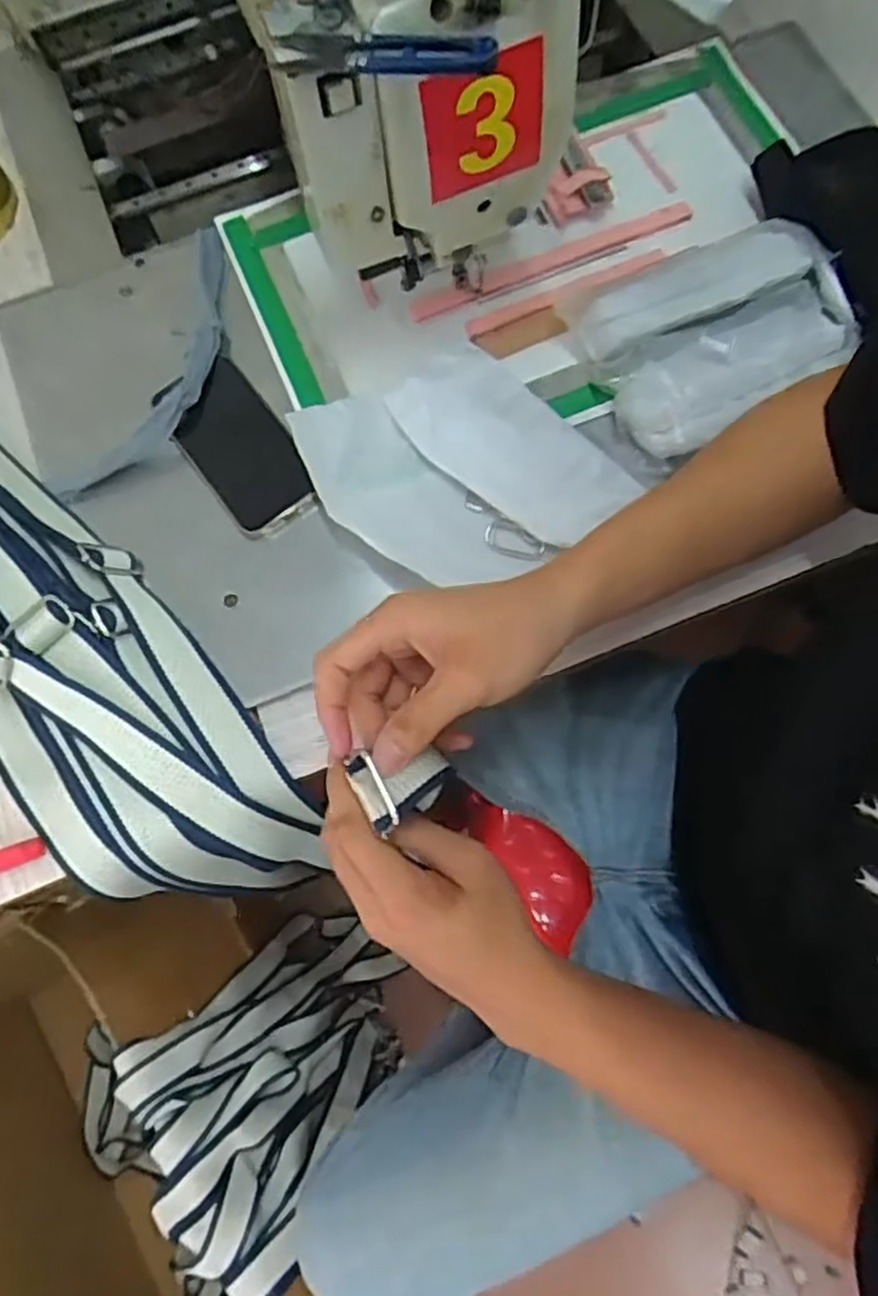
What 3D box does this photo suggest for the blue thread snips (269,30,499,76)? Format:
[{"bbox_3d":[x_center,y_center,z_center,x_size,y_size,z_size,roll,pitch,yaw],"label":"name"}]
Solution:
[{"bbox_3d":[-0.026,-0.282,0.354,0.105,0.010,0.027,5,73,5],"label":"blue thread snips"}]

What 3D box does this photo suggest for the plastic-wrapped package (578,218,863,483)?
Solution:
[{"bbox_3d":[0.208,-0.223,0.544,0.186,0.046,0.137,-24,73,-4],"label":"plastic-wrapped package"}]

